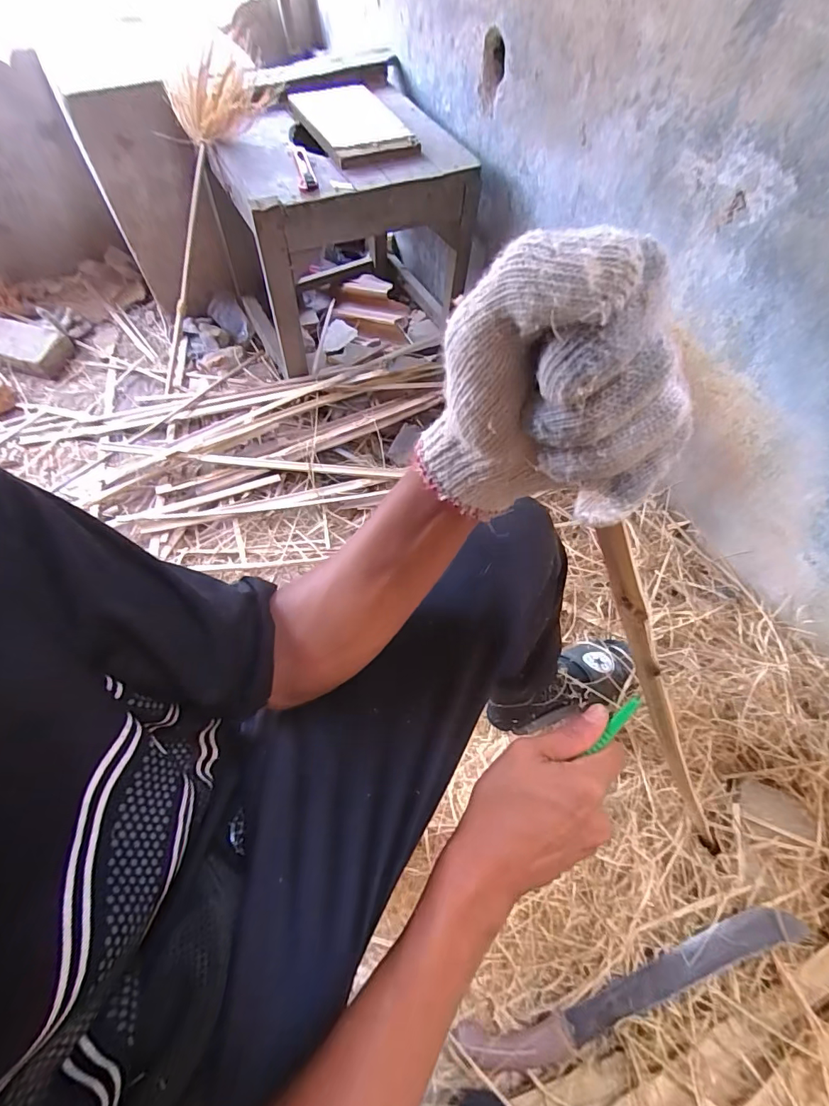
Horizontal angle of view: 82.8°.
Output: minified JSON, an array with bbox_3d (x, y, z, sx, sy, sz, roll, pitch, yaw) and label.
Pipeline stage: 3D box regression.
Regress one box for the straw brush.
[{"bbox_3d":[-0.507,-0.736,1.095,0.128,0.635,0.224,-17,56,-46],"label":"straw brush"}]

